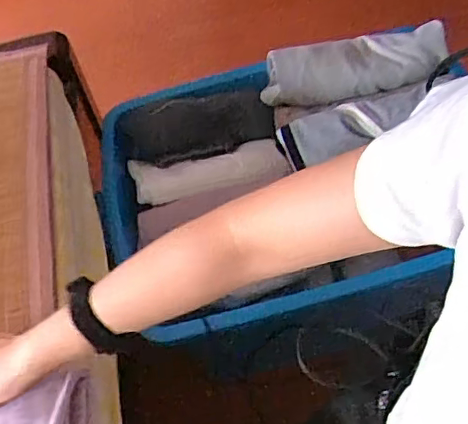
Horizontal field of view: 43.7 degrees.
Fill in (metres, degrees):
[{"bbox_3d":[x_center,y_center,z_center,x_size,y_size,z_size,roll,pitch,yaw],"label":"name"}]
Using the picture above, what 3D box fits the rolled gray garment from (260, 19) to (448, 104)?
[{"bbox_3d":[0.188,-0.231,0.935,0.278,0.087,0.077,-2,55,6],"label":"rolled gray garment"}]

